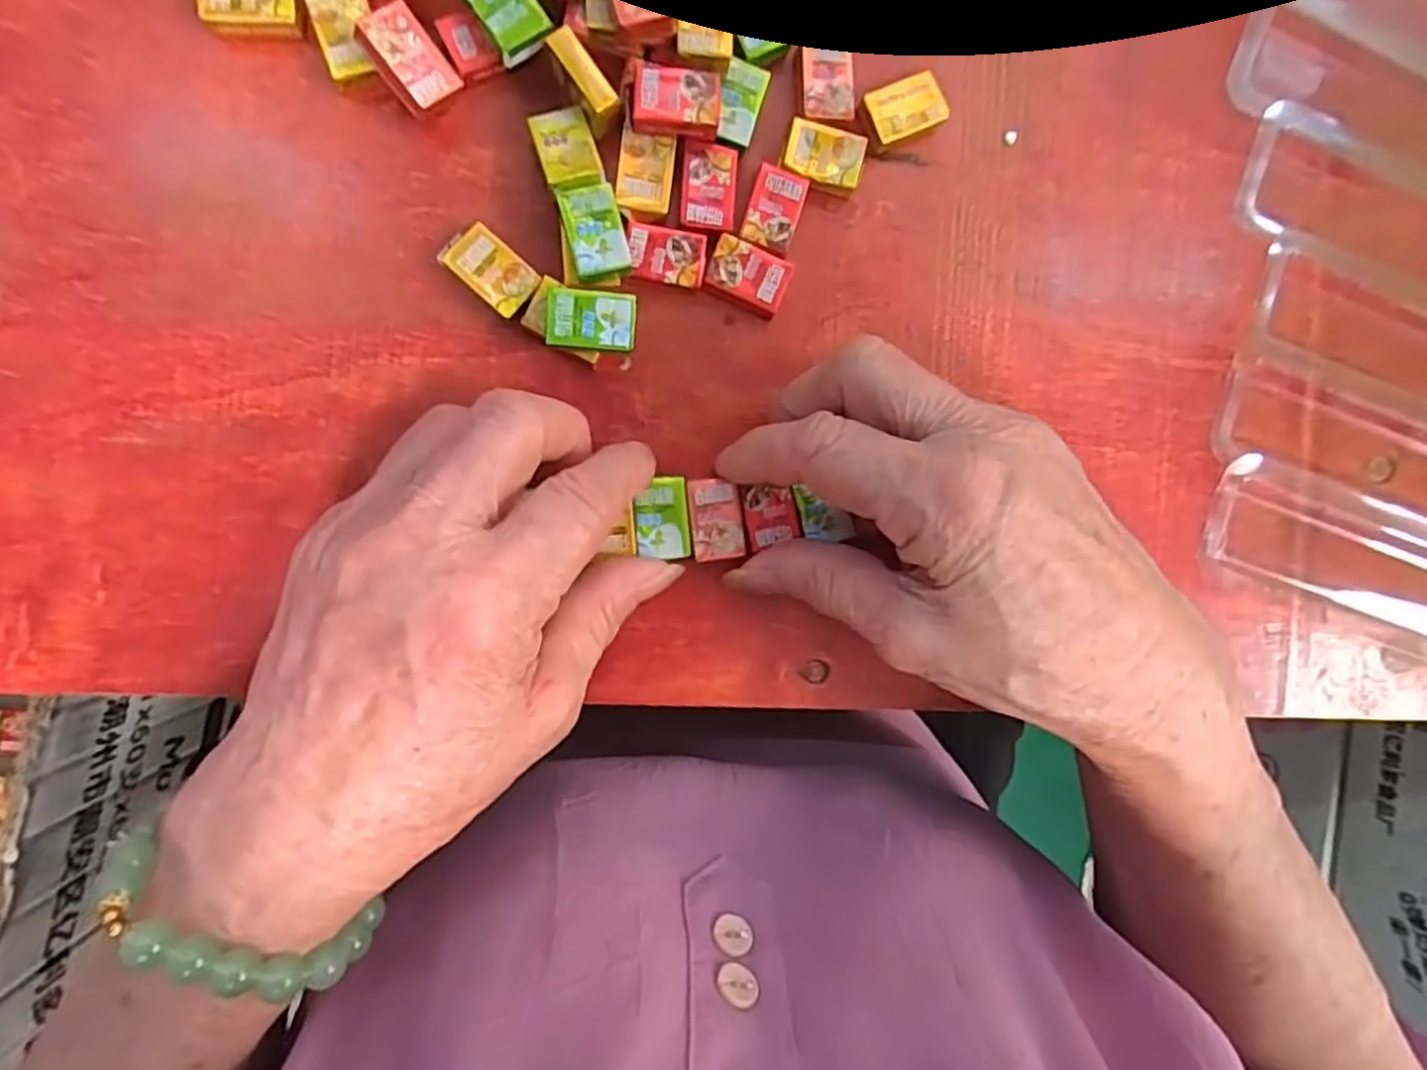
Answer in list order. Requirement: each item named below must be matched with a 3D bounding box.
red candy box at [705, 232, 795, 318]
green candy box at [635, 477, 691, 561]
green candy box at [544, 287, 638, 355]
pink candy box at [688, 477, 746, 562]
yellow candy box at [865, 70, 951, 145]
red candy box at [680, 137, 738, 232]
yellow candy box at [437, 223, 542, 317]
[{"bbox_3d":[0.010,-0.081,0.225,0.025,0.008,0.018,19,89,-8],"label":"red candy box"},{"bbox_3d":[-0.016,-0.005,0.218,0.017,0.004,0.025,-3,92,-8],"label":"green candy box"},{"bbox_3d":[-0.035,-0.063,0.207,0.025,0.004,0.016,3,96,-10],"label":"green candy box"},{"bbox_3d":[0.001,-0.005,0.220,0.015,0.004,0.025,-6,92,-8],"label":"pink candy box"},{"bbox_3d":[0.061,-0.137,0.231,0.025,0.008,0.016,-25,95,-7],"label":"yellow candy box"},{"bbox_3d":[-0.001,-0.107,0.217,0.017,0.004,0.025,3,91,-8],"label":"red candy box"},{"bbox_3d":[-0.066,-0.079,0.213,0.027,0.008,0.016,41,86,-7],"label":"yellow candy box"}]

